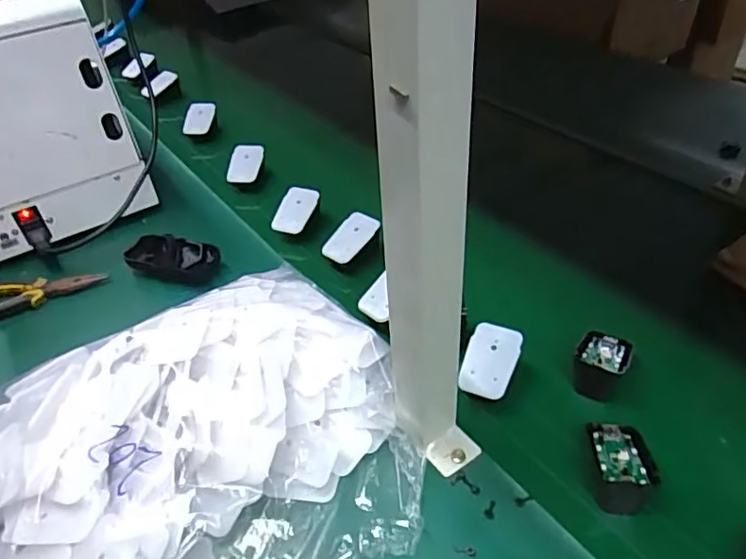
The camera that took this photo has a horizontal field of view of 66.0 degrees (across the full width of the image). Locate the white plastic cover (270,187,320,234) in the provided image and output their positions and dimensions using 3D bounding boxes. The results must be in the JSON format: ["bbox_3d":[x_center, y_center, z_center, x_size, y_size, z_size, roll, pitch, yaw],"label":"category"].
[{"bbox_3d":[-0.099,-0.088,0.727,0.042,0.012,0.068,22,72,5],"label":"white plastic cover"}]

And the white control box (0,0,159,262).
[{"bbox_3d":[-0.410,-0.181,0.683,0.211,0.272,0.120,-23,44,-19],"label":"white control box"}]

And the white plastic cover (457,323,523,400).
[{"bbox_3d":[0.105,0.073,0.517,0.045,0.006,0.068,14,63,18],"label":"white plastic cover"}]

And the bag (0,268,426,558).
[{"bbox_3d":[-0.158,0.116,0.468,0.347,0.071,0.296,-16,43,-13],"label":"bag"}]

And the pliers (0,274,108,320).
[{"bbox_3d":[-0.385,0.018,0.650,0.154,0.013,0.049,-11,42,-6],"label":"pliers"}]

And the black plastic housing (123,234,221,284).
[{"bbox_3d":[-0.232,-0.023,0.673,0.109,0.032,0.045,7,43,12],"label":"black plastic housing"}]

